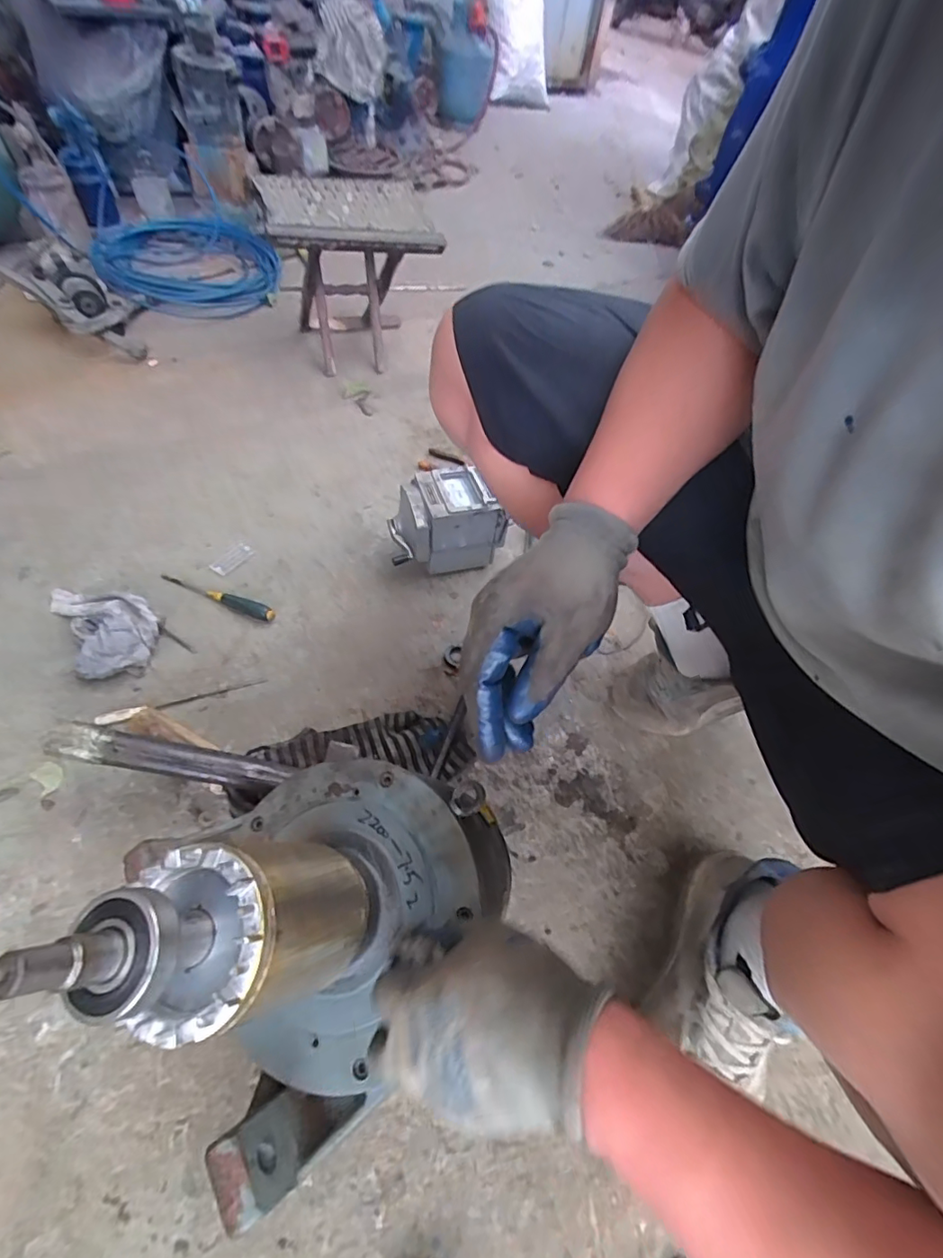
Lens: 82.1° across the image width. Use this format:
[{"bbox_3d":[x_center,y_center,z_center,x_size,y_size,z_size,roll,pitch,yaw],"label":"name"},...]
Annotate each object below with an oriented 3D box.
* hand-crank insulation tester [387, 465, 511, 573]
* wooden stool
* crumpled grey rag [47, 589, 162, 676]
[{"bbox_3d":[-0.044,-0.162,0.844,0.168,0.130,0.102,-13,57,-17],"label":"hand-crank insulation tester"},{"bbox_3d":[-0.242,-0.700,1.110,0.289,0.343,0.297,-11,57,-16],"label":"wooden stool"},{"bbox_3d":[-0.495,-0.017,0.731,0.102,0.045,0.186,-31,64,-26],"label":"crumpled grey rag"}]

